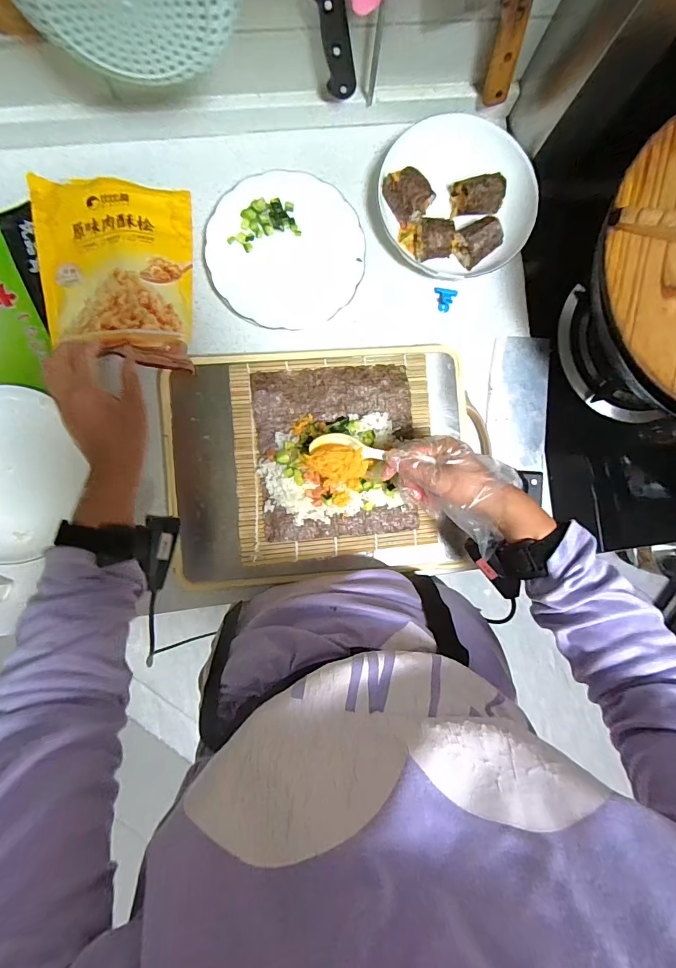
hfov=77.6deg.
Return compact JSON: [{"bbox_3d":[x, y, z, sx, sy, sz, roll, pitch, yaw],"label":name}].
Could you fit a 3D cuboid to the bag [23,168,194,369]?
[{"bbox_3d":[-0.262,-0.243,0.482,0.173,0.046,0.213,-1,90,-4],"label":"bag"}]

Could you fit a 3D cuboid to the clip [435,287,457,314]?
[{"bbox_3d":[0.138,-0.238,0.541,0.028,0.008,0.031,9,89,-4],"label":"clip"}]

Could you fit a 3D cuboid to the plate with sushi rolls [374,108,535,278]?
[{"bbox_3d":[0.146,-0.357,0.521,0.190,0.041,0.180,1,90,-4],"label":"plate with sushi rolls"}]

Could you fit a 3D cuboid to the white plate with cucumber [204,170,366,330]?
[{"bbox_3d":[-0.066,-0.291,0.519,0.183,0.014,0.189,0,90,-4],"label":"white plate with cucumber"}]

